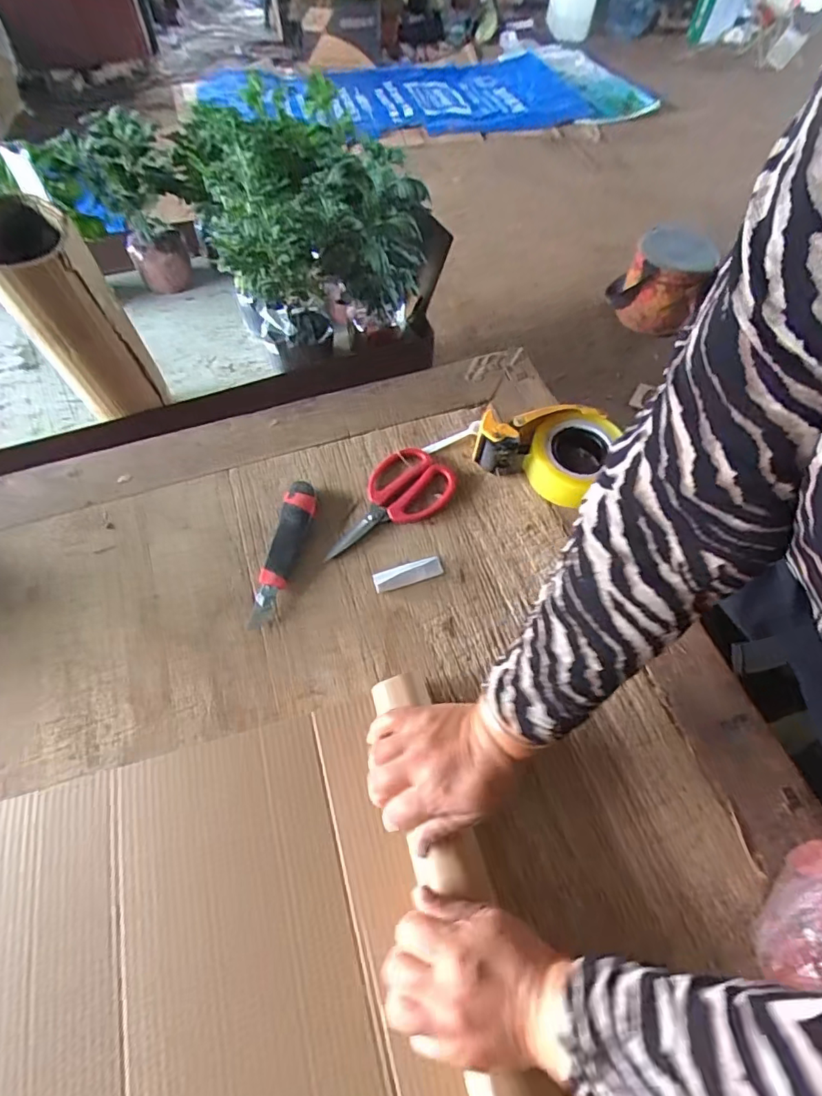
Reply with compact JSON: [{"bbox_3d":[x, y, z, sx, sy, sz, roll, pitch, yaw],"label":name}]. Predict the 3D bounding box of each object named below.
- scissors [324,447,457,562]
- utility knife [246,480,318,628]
[{"bbox_3d":[-0.029,-0.051,0.622,0.095,0.017,0.182,39,67,17],"label":"scissors"},{"bbox_3d":[-0.144,0.003,0.591,0.036,0.021,0.182,9,61,3],"label":"utility knife"}]

